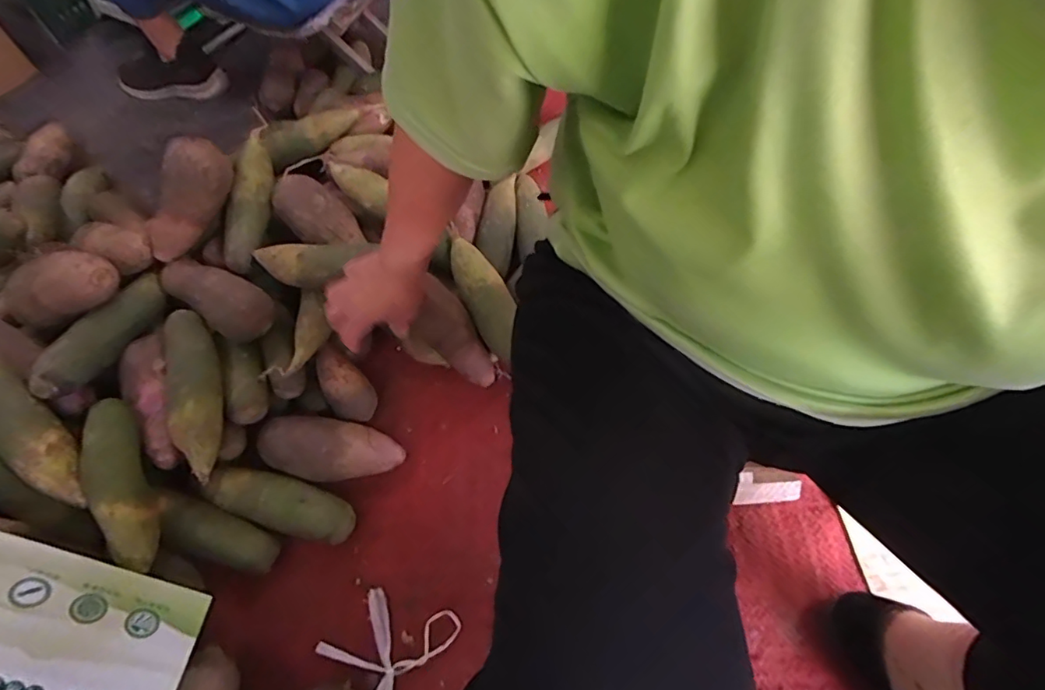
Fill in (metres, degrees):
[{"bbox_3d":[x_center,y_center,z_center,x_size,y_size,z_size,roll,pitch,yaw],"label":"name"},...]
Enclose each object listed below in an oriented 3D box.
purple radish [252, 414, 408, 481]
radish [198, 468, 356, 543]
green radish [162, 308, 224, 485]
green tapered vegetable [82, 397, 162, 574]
[{"bbox_3d":[-0.238,0.132,0.663,0.175,0.067,0.071,3,59,5],"label":"purple radish"},{"bbox_3d":[-0.296,0.189,0.643,0.190,0.051,0.059,14,61,11],"label":"radish"},{"bbox_3d":[-0.376,0.051,0.616,0.063,0.055,0.198,-22,60,-9],"label":"green radish"},{"bbox_3d":[-0.423,0.144,0.561,0.048,0.068,0.178,-24,61,-11],"label":"green tapered vegetable"}]

